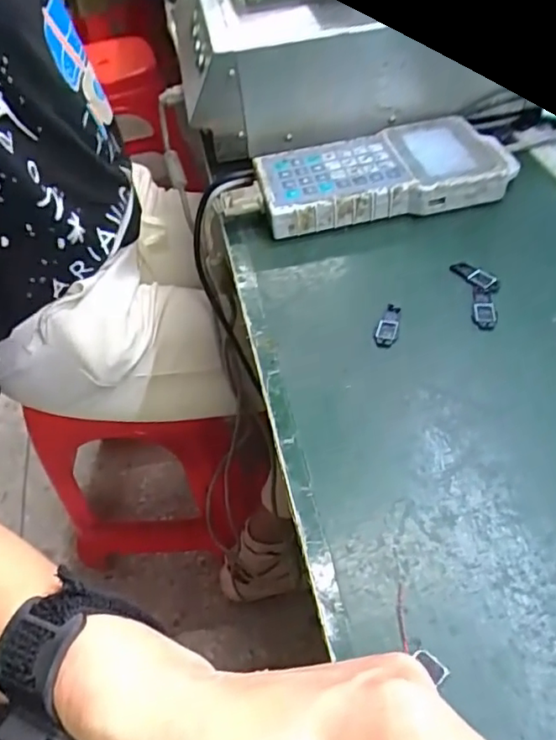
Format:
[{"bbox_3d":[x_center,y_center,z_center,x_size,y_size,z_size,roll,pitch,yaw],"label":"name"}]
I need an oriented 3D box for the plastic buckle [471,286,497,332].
[{"bbox_3d":[0.150,-0.045,0.427,0.016,0.004,0.044,7,50,12],"label":"plastic buckle"}]

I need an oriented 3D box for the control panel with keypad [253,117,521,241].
[{"bbox_3d":[0.094,-0.176,0.528,0.223,0.036,0.108,-12,49,-4],"label":"control panel with keypad"}]

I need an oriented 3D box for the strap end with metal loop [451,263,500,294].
[{"bbox_3d":[0.150,-0.071,0.450,0.040,0.004,0.018,34,60,30],"label":"strap end with metal loop"}]

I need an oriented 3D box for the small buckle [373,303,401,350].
[{"bbox_3d":[0.080,-0.033,0.424,0.015,0.004,0.042,14,52,17],"label":"small buckle"}]

